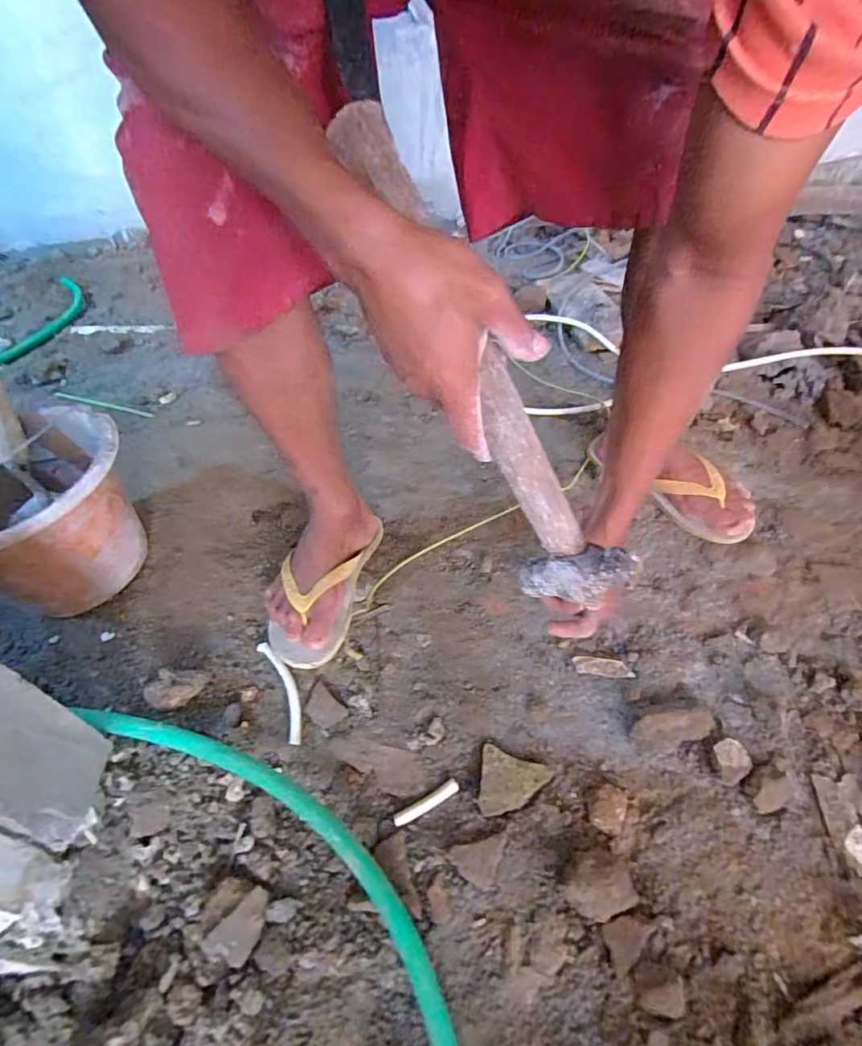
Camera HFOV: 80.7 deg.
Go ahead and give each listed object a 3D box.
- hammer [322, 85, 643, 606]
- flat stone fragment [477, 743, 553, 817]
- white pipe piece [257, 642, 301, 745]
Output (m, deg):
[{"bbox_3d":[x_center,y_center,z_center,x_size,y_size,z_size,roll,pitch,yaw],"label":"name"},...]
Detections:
[{"bbox_3d":[0.026,-0.095,0.314,0.033,0.086,0.320,-29,96,-20],"label":"hammer"},{"bbox_3d":[0.080,0.253,0.493,0.063,0.009,0.061,3,47,12],"label":"flat stone fragment"},{"bbox_3d":[-0.163,0.179,0.559,0.026,0.009,0.127,-35,57,-1],"label":"white pipe piece"}]

